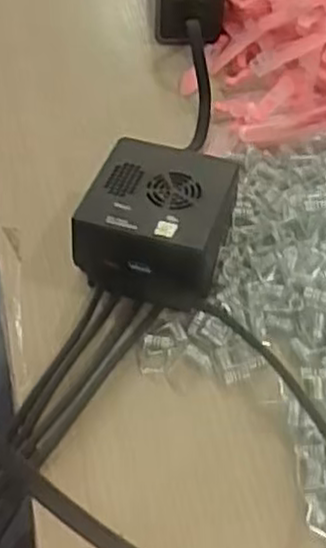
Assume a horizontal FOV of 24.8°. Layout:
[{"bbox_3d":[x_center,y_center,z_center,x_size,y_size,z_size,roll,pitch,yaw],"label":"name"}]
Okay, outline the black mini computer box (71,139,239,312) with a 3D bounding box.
[{"bbox_3d":[-0.003,-0.027,0.411,0.074,0.047,0.089,13,49,10],"label":"black mini computer box"}]

